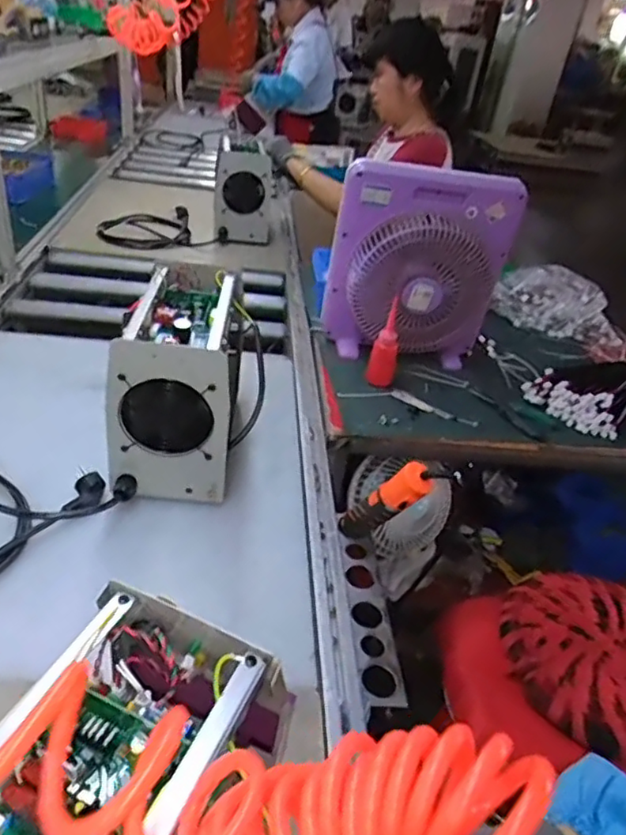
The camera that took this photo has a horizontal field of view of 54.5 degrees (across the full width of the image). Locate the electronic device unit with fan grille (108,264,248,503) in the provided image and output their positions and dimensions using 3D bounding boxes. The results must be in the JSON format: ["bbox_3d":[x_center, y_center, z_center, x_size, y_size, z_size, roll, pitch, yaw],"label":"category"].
[{"bbox_3d":[-0.182,-0.068,0.879,0.154,0.217,0.310,5,34,-6],"label":"electronic device unit with fan grille"}]

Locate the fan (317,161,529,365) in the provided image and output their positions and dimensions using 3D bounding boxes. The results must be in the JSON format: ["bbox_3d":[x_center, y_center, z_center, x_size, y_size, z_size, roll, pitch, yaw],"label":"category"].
[{"bbox_3d":[0.194,-0.270,1.148,0.317,0.361,0.133,14,34,7],"label":"fan"}]

